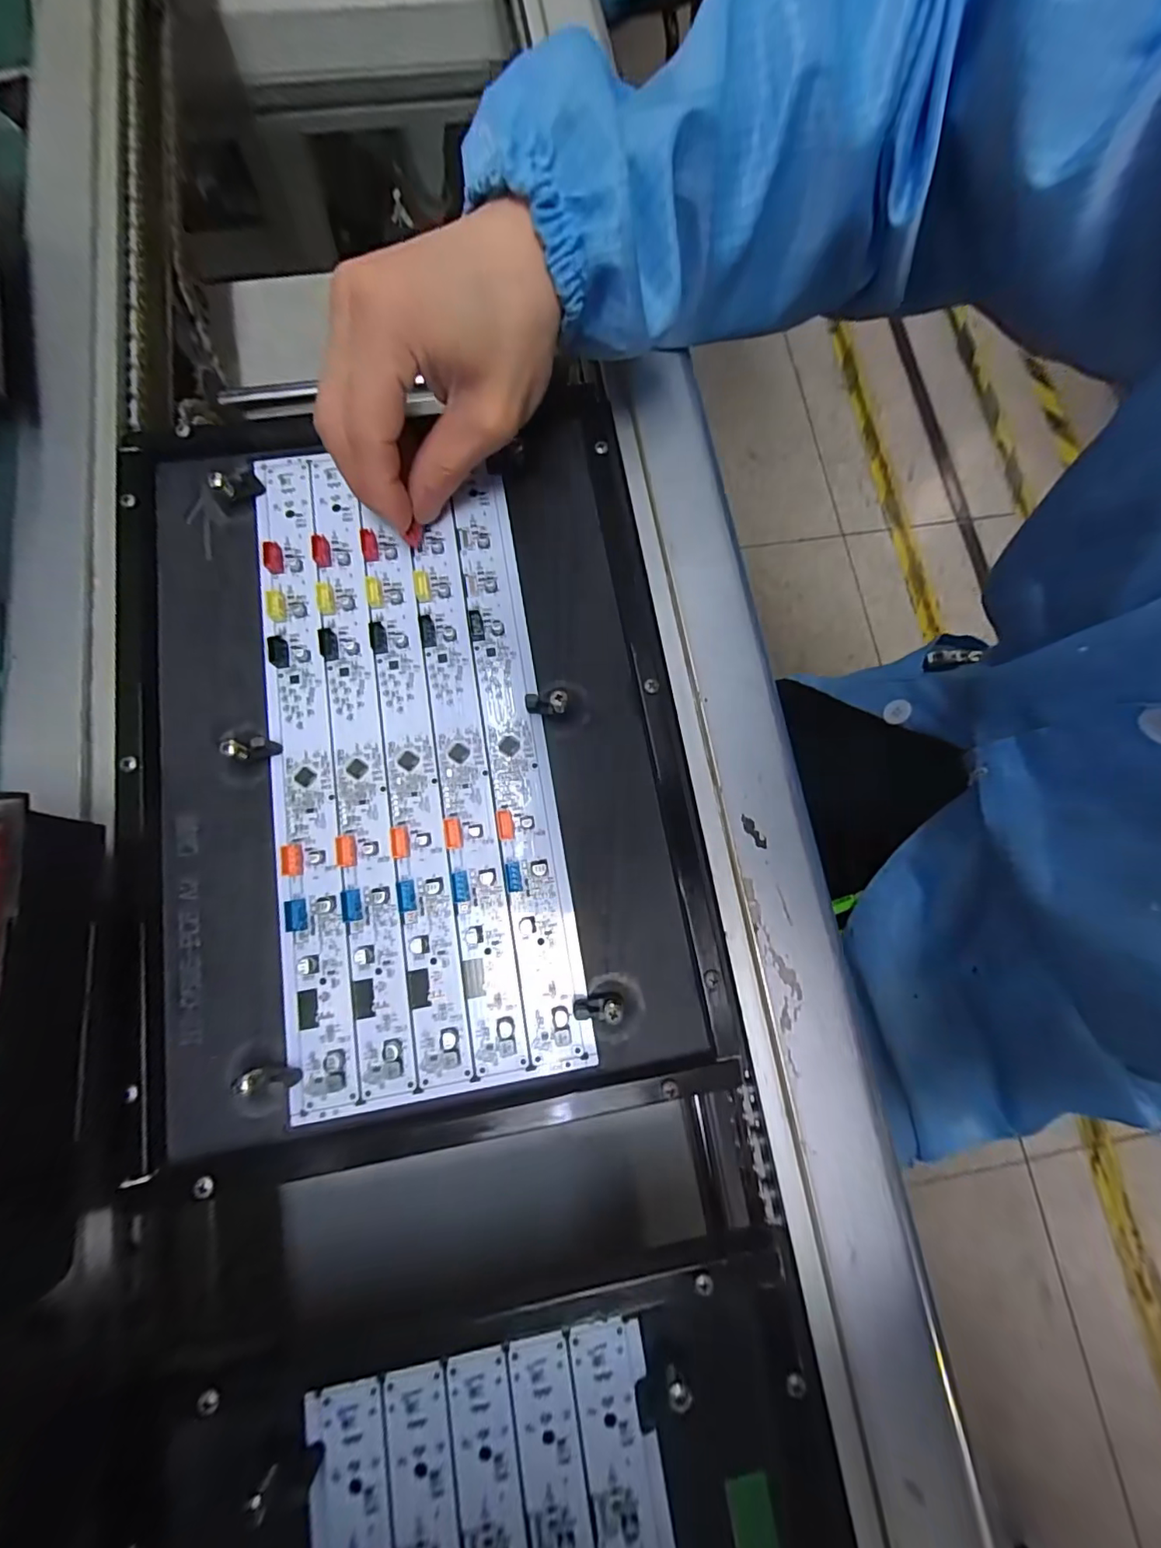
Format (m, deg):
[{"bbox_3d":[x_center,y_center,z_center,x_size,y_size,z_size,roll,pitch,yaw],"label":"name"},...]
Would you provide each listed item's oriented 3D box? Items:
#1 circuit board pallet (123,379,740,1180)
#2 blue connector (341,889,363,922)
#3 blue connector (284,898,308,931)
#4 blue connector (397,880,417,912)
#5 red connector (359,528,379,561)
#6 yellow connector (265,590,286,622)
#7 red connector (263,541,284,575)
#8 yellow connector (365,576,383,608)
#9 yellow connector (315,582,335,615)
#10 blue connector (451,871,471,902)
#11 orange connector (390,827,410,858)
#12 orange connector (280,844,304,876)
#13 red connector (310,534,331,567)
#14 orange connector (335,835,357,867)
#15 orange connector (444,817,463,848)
[{"bbox_3d":[-0.077,-0.019,0.235,0.235,0.016,0.309,-8,79,-3],"label":"circuit board pallet"},{"bbox_3d":[-0.096,0.055,0.217,0.008,0.004,0.013,-8,79,-5],"label":"blue connector"},{"bbox_3d":[-0.117,0.058,0.215,0.006,0.006,0.013,-10,79,-5],"label":"blue connector"},{"bbox_3d":[-0.073,0.051,0.219,0.007,0.004,0.013,-10,79,-5],"label":"blue connector"},{"bbox_3d":[-0.101,-0.110,0.250,0.007,0.005,0.015,-9,93,-3],"label":"red connector"},{"bbox_3d":[-0.141,-0.078,0.242,0.007,0.005,0.015,-8,79,-5],"label":"yellow connector"},{"bbox_3d":[-0.145,-0.102,0.247,0.006,0.007,0.015,-14,79,-4],"label":"red connector"},{"bbox_3d":[-0.097,-0.086,0.246,0.007,0.005,0.015,-7,79,-2],"label":"yellow connector"},{"bbox_3d":[-0.119,-0.082,0.243,0.007,0.006,0.014,-8,79,-5],"label":"yellow connector"},{"bbox_3d":[-0.051,0.047,0.221,0.007,0.004,0.013,-10,79,-5],"label":"blue connector"},{"bbox_3d":[-0.077,0.029,0.223,0.007,0.004,0.013,-9,79,-5],"label":"orange connector"},{"bbox_3d":[-0.120,0.036,0.219,0.007,0.007,0.013,-6,79,-4],"label":"orange connector"},{"bbox_3d":[-0.124,-0.106,0.249,0.007,0.006,0.014,-11,79,-3],"label":"red connector"},{"bbox_3d":[-0.099,0.032,0.221,0.006,0.006,0.013,-6,79,-5],"label":"orange connector"},{"bbox_3d":[-0.055,0.025,0.225,0.006,0.005,0.014,-11,79,-5],"label":"orange connector"}]

